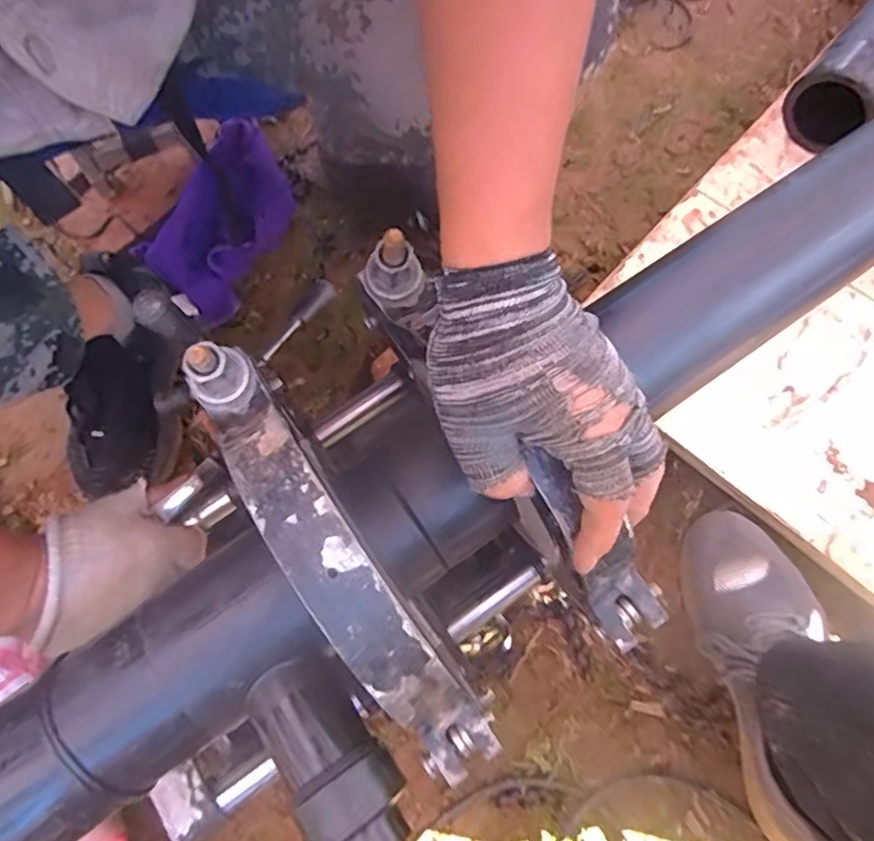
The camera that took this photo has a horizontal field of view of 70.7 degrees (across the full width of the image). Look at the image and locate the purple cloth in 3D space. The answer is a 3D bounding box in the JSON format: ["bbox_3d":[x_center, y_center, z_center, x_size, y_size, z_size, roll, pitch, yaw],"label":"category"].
[{"bbox_3d":[-0.246,-0.227,0.708,0.133,0.070,0.206,41,82,9],"label":"purple cloth"}]

